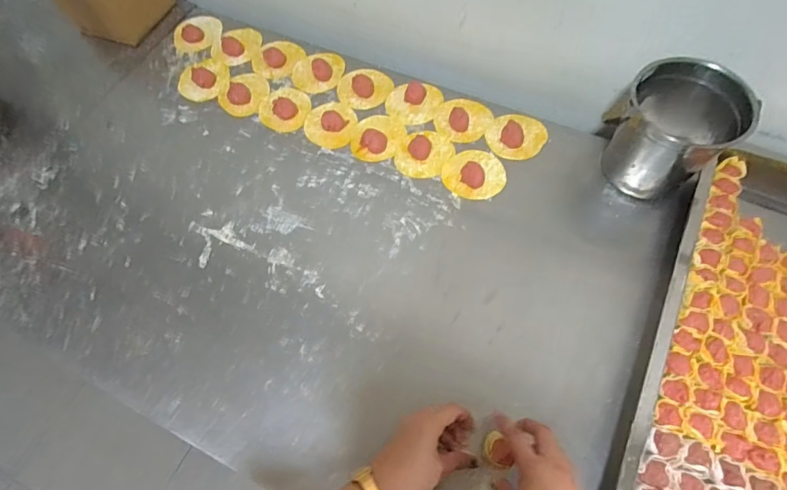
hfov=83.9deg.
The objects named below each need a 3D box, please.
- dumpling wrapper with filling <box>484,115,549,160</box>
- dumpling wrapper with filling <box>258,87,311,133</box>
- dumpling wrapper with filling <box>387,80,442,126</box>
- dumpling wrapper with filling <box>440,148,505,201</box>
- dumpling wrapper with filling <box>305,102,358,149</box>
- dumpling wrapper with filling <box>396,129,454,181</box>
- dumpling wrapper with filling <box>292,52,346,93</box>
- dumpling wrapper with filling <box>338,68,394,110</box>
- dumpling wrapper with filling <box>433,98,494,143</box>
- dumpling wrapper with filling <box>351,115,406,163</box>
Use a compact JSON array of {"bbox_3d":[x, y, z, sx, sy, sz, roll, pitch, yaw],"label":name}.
[{"bbox_3d":[0.183,-0.165,0.648,0.082,0.017,0.077,21,67,11],"label":"dumpling wrapper with filling"},{"bbox_3d":[-0.172,-0.220,0.690,0.076,0.014,0.082,-1,65,1],"label":"dumpling wrapper with filling"},{"bbox_3d":[0.033,-0.223,0.681,0.087,0.018,0.072,2,65,3],"label":"dumpling wrapper with filling"},{"bbox_3d":[0.115,-0.105,0.621,0.086,0.019,0.080,-1,65,1],"label":"dumpling wrapper with filling"},{"bbox_3d":[-0.097,-0.190,0.673,0.078,0.016,0.086,4,65,3],"label":"dumpling wrapper with filling"},{"bbox_3d":[0.044,-0.138,0.643,0.077,0.014,0.086,31,70,15],"label":"dumpling wrapper with filling"},{"bbox_3d":[-0.120,-0.288,0.720,0.091,0.022,0.070,-38,70,-15],"label":"dumpling wrapper with filling"},{"bbox_3d":[-0.045,-0.252,0.700,0.082,0.014,0.069,-31,68,-12],"label":"dumpling wrapper with filling"},{"bbox_3d":[0.106,-0.195,0.667,0.084,0.023,0.084,-1,65,1],"label":"dumpling wrapper with filling"},{"bbox_3d":[-0.024,-0.165,0.658,0.074,0.015,0.088,24,68,12],"label":"dumpling wrapper with filling"}]

